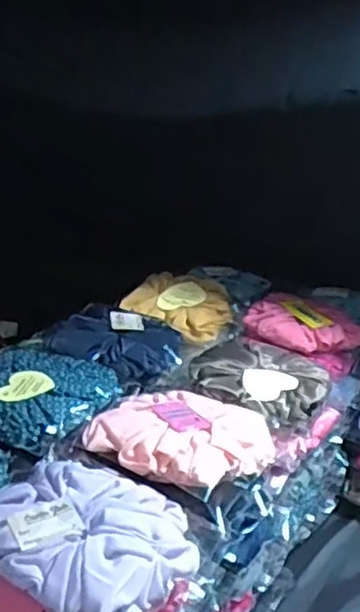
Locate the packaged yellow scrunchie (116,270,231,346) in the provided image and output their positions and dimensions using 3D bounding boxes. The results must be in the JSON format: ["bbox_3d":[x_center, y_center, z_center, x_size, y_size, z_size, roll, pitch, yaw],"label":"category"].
[{"bbox_3d":[0.002,-0.001,0.752,0.115,0.032,0.103,15,27,28],"label":"packaged yellow scrunchie"}]

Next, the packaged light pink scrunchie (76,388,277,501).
[{"bbox_3d":[0.008,0.091,0.507,0.121,0.015,0.113,18,28,32],"label":"packaged light pink scrunchie"}]

